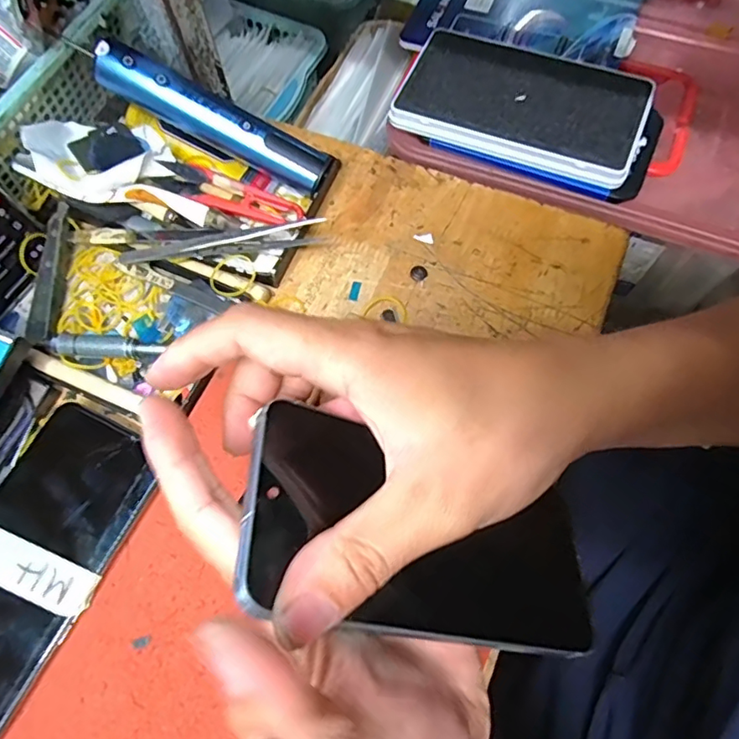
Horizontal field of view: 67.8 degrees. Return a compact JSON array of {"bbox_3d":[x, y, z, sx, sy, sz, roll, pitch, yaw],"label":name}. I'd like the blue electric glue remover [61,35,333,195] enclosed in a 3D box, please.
[{"bbox_3d":[-0.105,-0.165,0.353,0.167,0.021,0.024,26,68,-9],"label":"blue electric glue remover"}]

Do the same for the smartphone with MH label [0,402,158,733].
[{"bbox_3d":[-0.176,0.098,0.285,0.072,0.012,0.156,26,71,12],"label":"smartphone with MH label"}]

